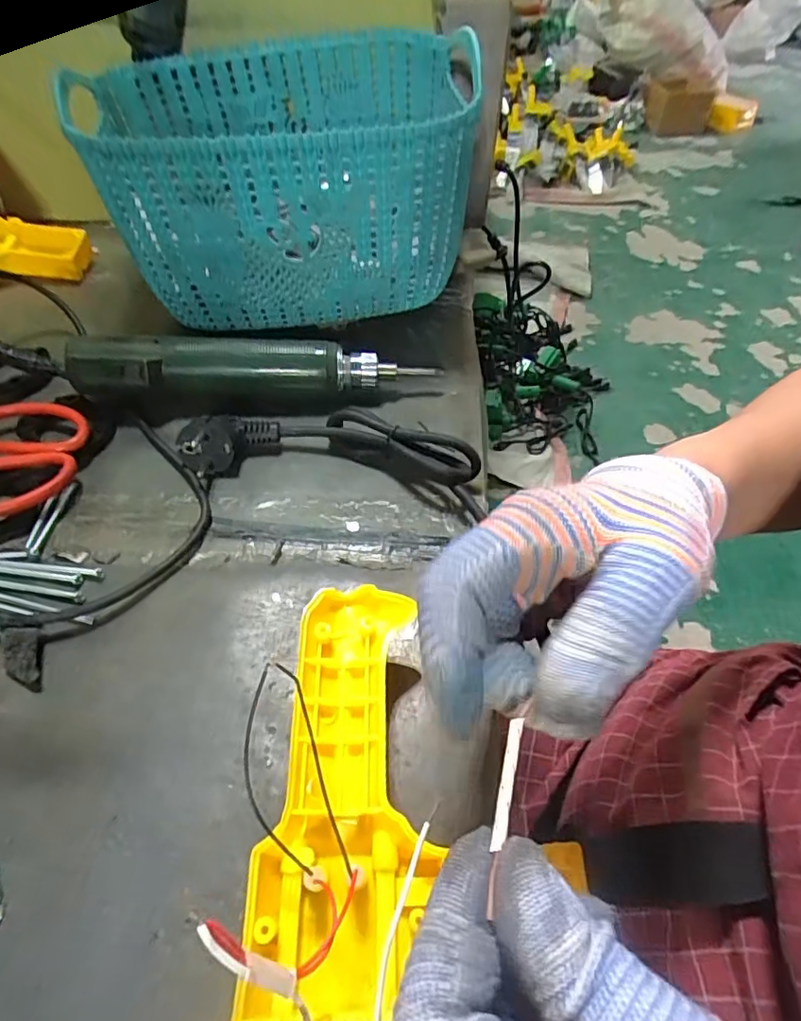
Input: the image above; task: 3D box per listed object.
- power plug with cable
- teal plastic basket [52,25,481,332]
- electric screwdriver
[{"bbox_3d":[-0.042,-0.039,0.353,0.186,0.031,0.058,9,51,6],"label":"power plug with cable"},{"bbox_3d":[-0.086,-0.269,0.456,0.263,0.146,0.239,-8,51,-8],"label":"teal plastic basket"},{"bbox_3d":[-0.104,-0.098,0.390,0.243,0.037,0.034,-4,50,-5],"label":"electric screwdriver"}]

